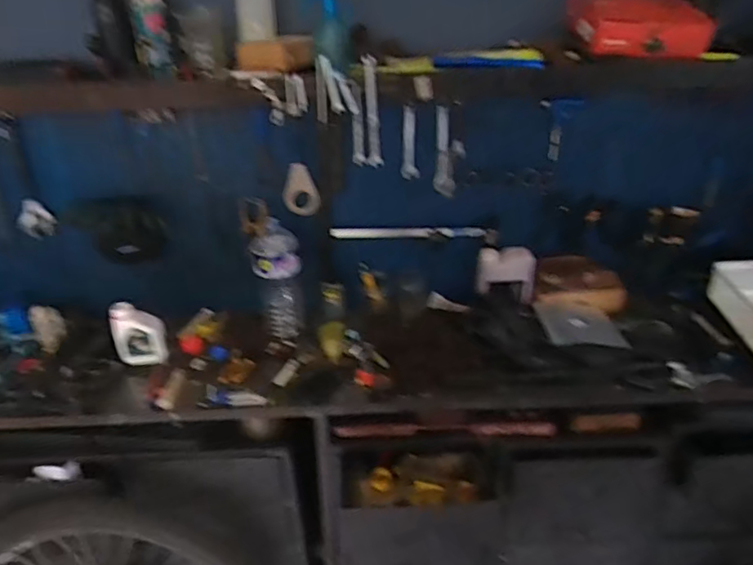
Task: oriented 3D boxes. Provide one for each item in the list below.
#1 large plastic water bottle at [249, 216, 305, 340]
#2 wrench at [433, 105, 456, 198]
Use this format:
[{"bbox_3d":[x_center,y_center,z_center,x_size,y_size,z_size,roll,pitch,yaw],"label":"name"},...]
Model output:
[{"bbox_3d":[-0.235,-0.002,1.359,0.110,0.279,0.093,-10,28,-12],"label":"large plastic water bottle"},{"bbox_3d":[0.157,-0.303,1.312,0.047,0.210,0.009,3,28,13],"label":"wrench"}]

